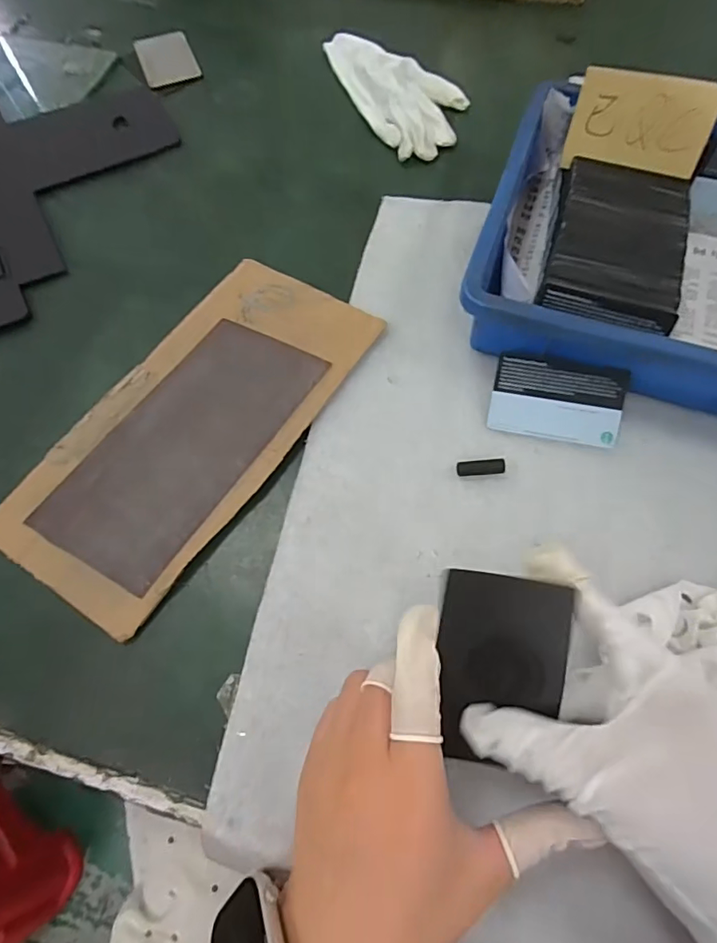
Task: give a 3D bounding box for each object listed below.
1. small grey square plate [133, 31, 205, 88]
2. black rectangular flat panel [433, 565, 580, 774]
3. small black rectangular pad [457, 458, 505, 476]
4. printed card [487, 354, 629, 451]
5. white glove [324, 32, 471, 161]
[{"bbox_3d":[-0.203,-0.437,0.537,0.056,0.004,0.093,-20,67,-7],"label":"small grey square plate"},{"bbox_3d":[0.060,0.081,0.210,0.050,0.009,0.076,4,96,7],"label":"black rectangular flat panel"},{"bbox_3d":[0.080,-0.002,0.332,0.030,0.010,0.009,0,66,2],"label":"small black rectangular pad"},{"bbox_3d":[0.134,-0.048,0.341,0.085,0.005,0.053,10,95,5],"label":"printed card"},{"bbox_3d":[0.038,-0.380,0.496,0.093,0.026,0.195,-28,69,-10],"label":"white glove"}]

